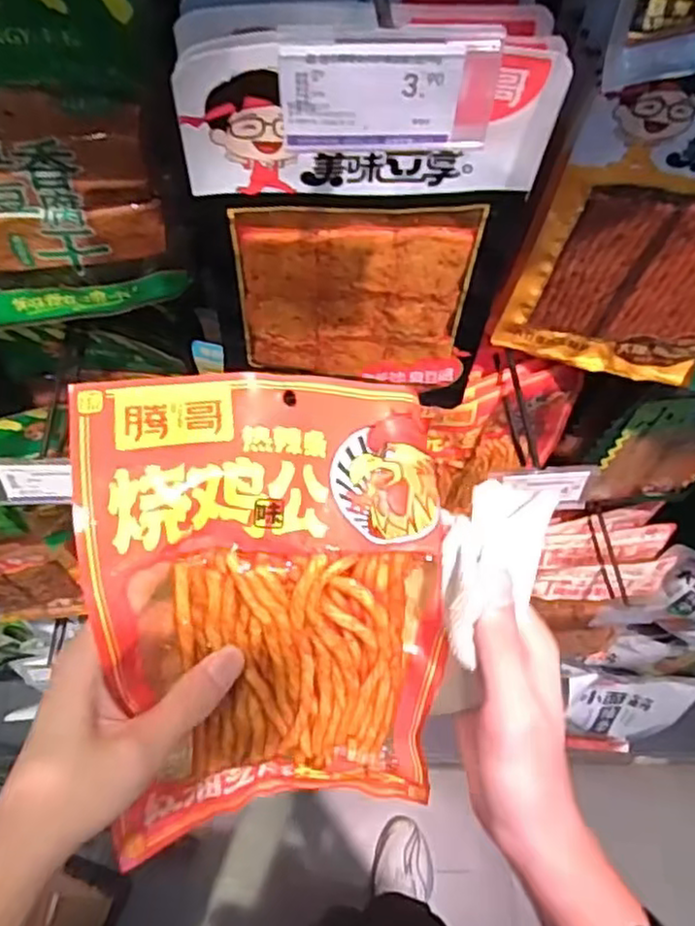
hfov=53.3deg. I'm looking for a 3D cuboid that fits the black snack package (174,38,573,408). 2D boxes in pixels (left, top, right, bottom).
[{"bbox_3d":[0.001,-0.120,0.399,0.185,0.232,0.015,-1,61,-4],"label":"black snack package"}]

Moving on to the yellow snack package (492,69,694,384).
[{"bbox_3d":[0.209,-0.139,0.466,0.162,0.243,0.021,8,61,1],"label":"yellow snack package"}]

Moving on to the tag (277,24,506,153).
[{"bbox_3d":[0.015,-0.138,0.256,0.077,0.045,0.008,-3,61,-6],"label":"tag"}]

